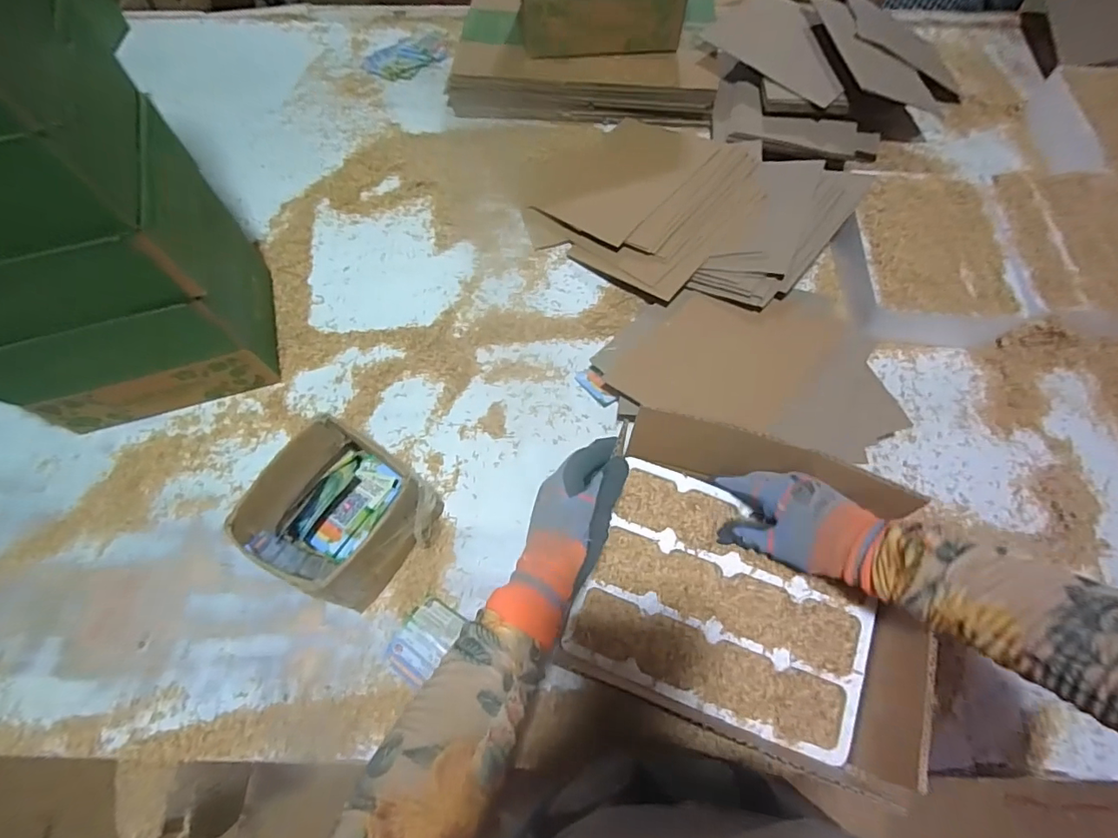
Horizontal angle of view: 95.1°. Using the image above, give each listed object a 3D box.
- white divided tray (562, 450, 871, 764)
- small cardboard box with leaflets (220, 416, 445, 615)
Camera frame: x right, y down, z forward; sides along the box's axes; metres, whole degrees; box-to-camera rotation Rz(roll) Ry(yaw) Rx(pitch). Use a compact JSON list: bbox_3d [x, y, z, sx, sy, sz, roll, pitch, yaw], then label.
[{"bbox_3d":[0.146,0.157,0.445,0.230,0.019,0.178,20,68,11],"label":"white divided tray"},{"bbox_3d":[-0.216,0.101,0.529,0.141,0.116,0.147,32,70,13],"label":"small cardboard box with leaflets"}]

